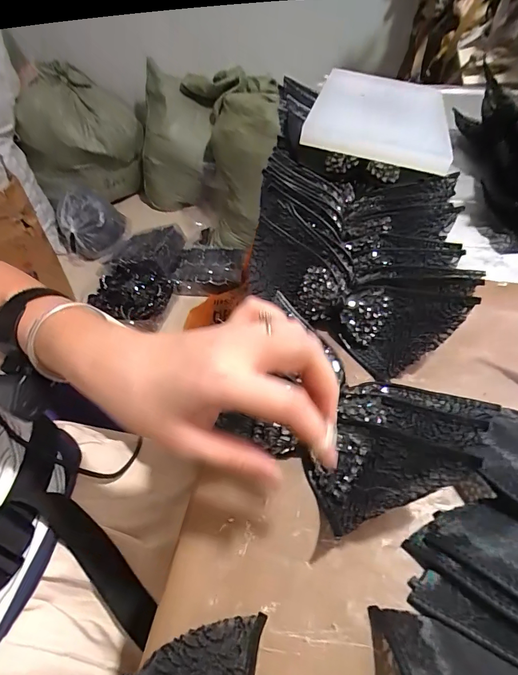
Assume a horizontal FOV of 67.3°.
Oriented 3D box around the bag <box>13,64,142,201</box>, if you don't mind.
[{"bbox_3d":[-0.689,-0.766,1.565,0.408,0.421,0.310,-3,53,0],"label":"bag"}]

